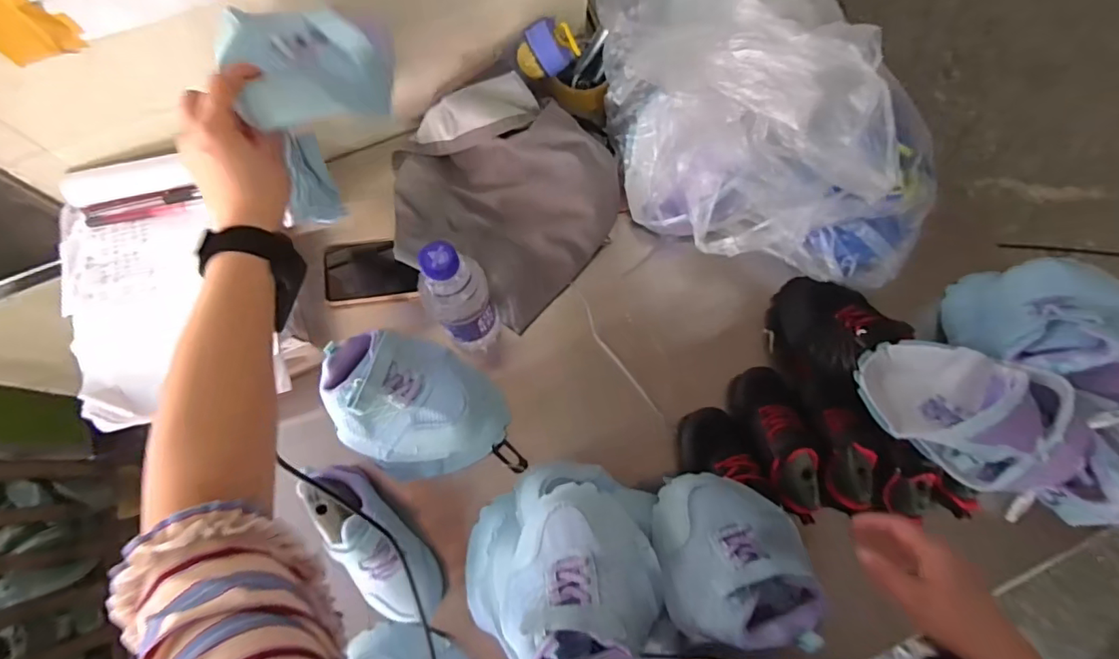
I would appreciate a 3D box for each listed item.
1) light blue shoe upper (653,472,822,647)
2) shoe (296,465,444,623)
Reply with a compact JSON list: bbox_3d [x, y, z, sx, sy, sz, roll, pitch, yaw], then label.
[{"bbox_3d":[0.156,0.205,0.464,0.131,0.080,0.159,12,36,-6],"label":"light blue shoe upper"},{"bbox_3d":[-0.195,0.219,0.540,0.074,0.069,0.193,-39,92,-10],"label":"shoe"}]

